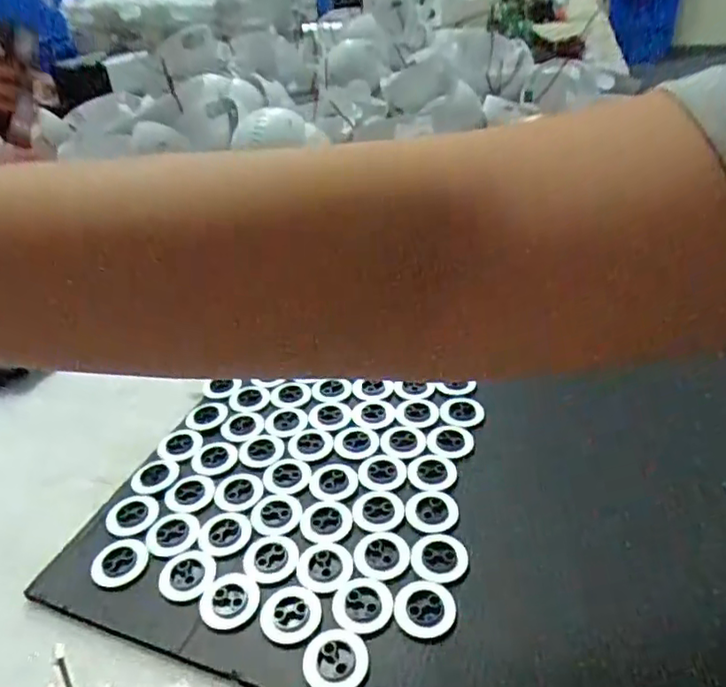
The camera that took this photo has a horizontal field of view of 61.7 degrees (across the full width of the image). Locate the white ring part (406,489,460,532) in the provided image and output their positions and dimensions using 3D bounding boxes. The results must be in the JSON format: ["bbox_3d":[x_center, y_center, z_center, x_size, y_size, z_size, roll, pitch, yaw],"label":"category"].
[{"bbox_3d":[0.038,0.090,0.333,0.029,0.004,0.027,-4,34,3],"label":"white ring part"}]

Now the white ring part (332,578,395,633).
[{"bbox_3d":[0.000,0.124,0.289,0.028,0.005,0.028,-10,34,-6],"label":"white ring part"}]

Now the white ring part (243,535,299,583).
[{"bbox_3d":[-0.047,0.109,0.313,0.027,0.004,0.027,-4,33,3],"label":"white ring part"}]

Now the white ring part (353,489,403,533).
[{"bbox_3d":[0.008,0.091,0.334,0.027,0.004,0.027,-7,34,-3],"label":"white ring part"}]

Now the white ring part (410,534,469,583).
[{"bbox_3d":[0.039,0.106,0.307,0.028,0.004,0.029,1,34,10],"label":"white ring part"}]

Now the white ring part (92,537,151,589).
[{"bbox_3d":[-0.127,0.113,0.317,0.027,0.004,0.027,-4,33,3],"label":"white ring part"}]

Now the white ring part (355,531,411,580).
[{"bbox_3d":[0.010,0.108,0.311,0.028,0.005,0.027,-4,33,3],"label":"white ring part"}]

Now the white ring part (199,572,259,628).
[{"bbox_3d":[-0.065,0.123,0.294,0.028,0.004,0.026,-4,33,3],"label":"white ring part"}]

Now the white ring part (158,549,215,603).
[{"bbox_3d":[-0.089,0.115,0.307,0.027,0.004,0.027,-19,36,-19],"label":"white ring part"}]

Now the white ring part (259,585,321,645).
[{"bbox_3d":[-0.034,0.126,0.286,0.028,0.004,0.027,-13,34,-11],"label":"white ring part"}]

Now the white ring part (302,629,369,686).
[{"bbox_3d":[-0.012,0.141,0.268,0.028,0.010,0.027,-4,33,3],"label":"white ring part"}]

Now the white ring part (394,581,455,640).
[{"bbox_3d":[0.029,0.124,0.285,0.027,0.005,0.028,-4,33,3],"label":"white ring part"}]

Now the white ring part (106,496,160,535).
[{"bbox_3d":[-0.130,0.098,0.344,0.028,0.006,0.028,-4,33,3],"label":"white ring part"}]

